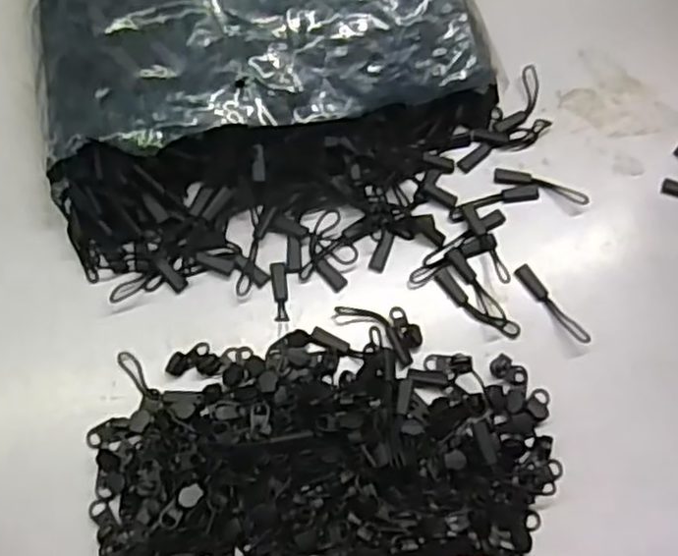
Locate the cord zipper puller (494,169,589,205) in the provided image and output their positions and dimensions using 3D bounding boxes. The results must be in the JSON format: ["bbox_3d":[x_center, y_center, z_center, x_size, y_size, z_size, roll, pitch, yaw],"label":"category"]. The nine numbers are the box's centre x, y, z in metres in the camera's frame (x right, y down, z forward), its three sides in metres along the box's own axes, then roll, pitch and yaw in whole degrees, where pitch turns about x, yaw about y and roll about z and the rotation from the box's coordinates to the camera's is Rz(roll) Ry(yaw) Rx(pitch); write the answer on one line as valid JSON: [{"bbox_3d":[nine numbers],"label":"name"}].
[{"bbox_3d":[0.129,-0.060,0.461,0.060,0.008,0.011,19,70,4],"label":"cord zipper puller"}]

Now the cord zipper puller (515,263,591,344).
[{"bbox_3d":[0.128,0.015,0.432,0.010,0.008,0.059,-33,75,-14],"label":"cord zipper puller"}]

